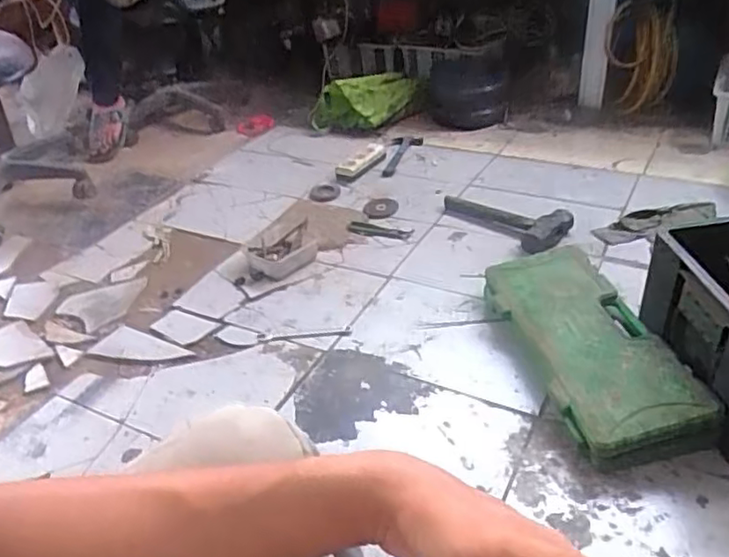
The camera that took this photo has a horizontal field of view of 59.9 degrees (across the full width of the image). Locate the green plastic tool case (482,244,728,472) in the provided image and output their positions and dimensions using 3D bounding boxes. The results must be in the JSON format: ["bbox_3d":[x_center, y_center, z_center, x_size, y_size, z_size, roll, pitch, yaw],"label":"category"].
[{"bbox_3d":[0.380,0.108,1.098,0.214,0.102,0.479,-8,34,-3],"label":"green plastic tool case"}]

